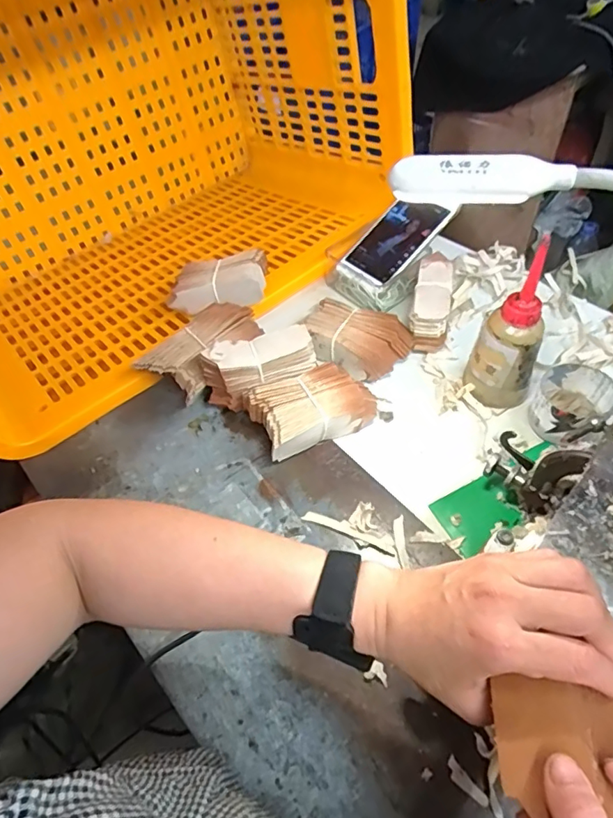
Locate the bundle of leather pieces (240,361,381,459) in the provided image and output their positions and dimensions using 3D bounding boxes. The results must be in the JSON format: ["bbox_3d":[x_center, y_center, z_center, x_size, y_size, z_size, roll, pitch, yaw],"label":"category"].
[{"bbox_3d":[0.006,-0.001,0.536,0.117,0.046,0.071,-23,54,-11],"label":"bundle of leather pieces"}]

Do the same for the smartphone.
[{"bbox_3d":[0.110,-0.210,0.640,0.129,0.012,0.077,-46,61,-1],"label":"smartphone"}]

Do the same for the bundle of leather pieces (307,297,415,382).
[{"bbox_3d":[0.055,-0.079,0.592,0.116,0.038,0.075,24,59,22],"label":"bundle of leather pieces"}]

